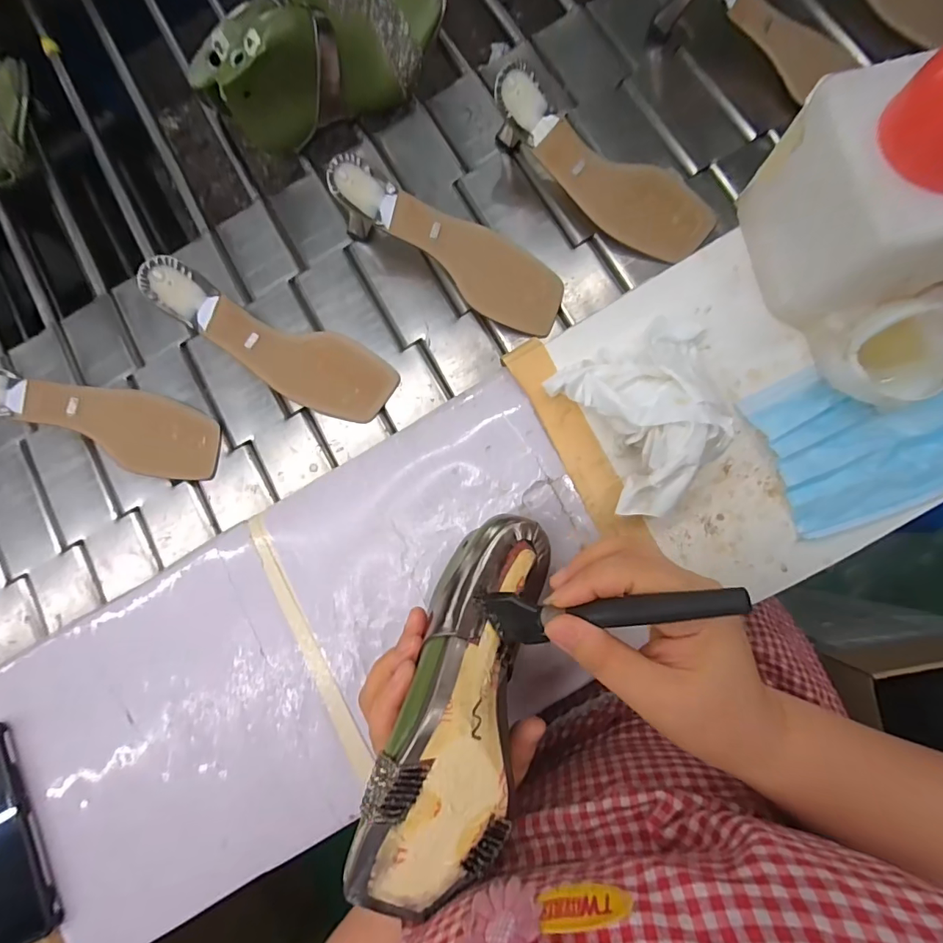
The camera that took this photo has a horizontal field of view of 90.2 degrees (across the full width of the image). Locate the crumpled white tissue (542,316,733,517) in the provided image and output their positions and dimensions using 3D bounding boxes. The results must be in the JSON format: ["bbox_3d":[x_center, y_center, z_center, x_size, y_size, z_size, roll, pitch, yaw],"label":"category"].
[{"bbox_3d":[0.135,-0.043,0.342,0.118,0.055,0.127,-28,79,4],"label":"crumpled white tissue"}]

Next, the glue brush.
[{"bbox_3d":[0.063,0.072,0.238,0.138,0.023,0.032,-22,78,44],"label":"glue brush"}]

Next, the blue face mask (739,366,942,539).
[{"bbox_3d":[0.294,-0.027,0.347,0.141,0.012,0.117,-19,81,-2],"label":"blue face mask"}]

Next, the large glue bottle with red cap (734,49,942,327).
[{"bbox_3d":[0.317,-0.195,0.265,0.202,0.225,0.120,-10,81,0],"label":"large glue bottle with red cap"}]

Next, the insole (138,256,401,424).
[{"bbox_3d":[-0.181,-0.117,0.433,0.222,0.028,0.072,26,86,-13],"label":"insole"}]

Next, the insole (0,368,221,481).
[{"bbox_3d":[-0.353,-0.050,0.435,0.227,0.021,0.070,16,84,-13],"label":"insole"}]

